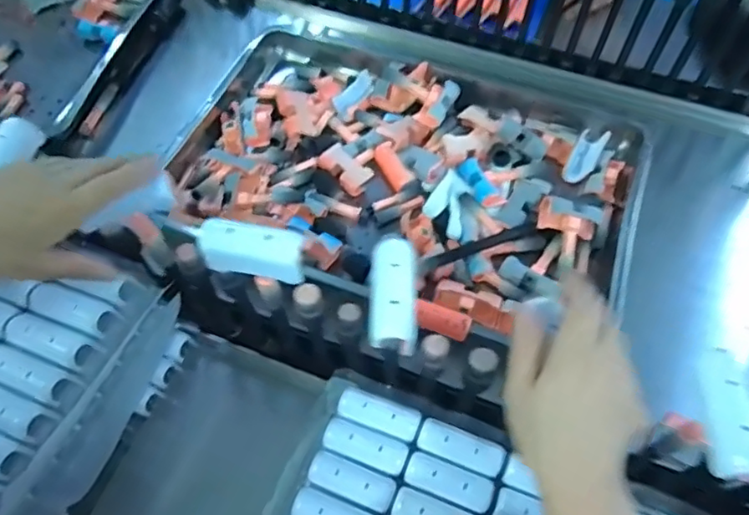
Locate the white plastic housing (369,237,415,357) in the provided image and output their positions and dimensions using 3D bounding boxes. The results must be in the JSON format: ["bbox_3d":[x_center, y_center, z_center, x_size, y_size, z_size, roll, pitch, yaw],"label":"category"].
[{"bbox_3d":[0.013,0.024,0.399,0.030,0.016,0.081,-1,72,3],"label":"white plastic housing"}]

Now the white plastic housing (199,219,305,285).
[{"bbox_3d":[-0.091,-0.004,0.436,0.078,0.044,0.023,10,58,9],"label":"white plastic housing"}]

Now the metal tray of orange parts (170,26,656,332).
[{"bbox_3d":[0.049,-0.128,0.784,0.585,0.060,0.413,18,60,14],"label":"metal tray of orange parts"}]

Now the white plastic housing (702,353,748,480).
[{"bbox_3d":[0.221,0.097,0.354,0.027,0.021,0.073,-2,75,1],"label":"white plastic housing"}]

